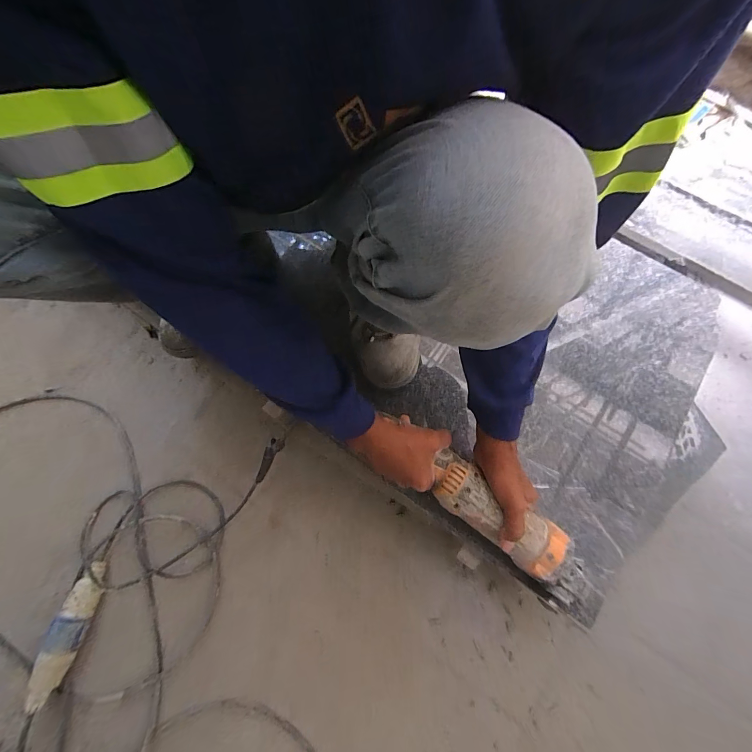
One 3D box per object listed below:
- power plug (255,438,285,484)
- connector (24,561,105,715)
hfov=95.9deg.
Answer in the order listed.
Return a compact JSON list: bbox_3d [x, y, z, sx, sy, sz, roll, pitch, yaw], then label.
[{"bbox_3d":[-0.197,0.156,0.618,0.023,0.020,0.096,30,103,9],"label":"power plug"},{"bbox_3d":[-0.487,0.403,0.537,0.044,0.039,0.189,6,71,0],"label":"connector"}]

